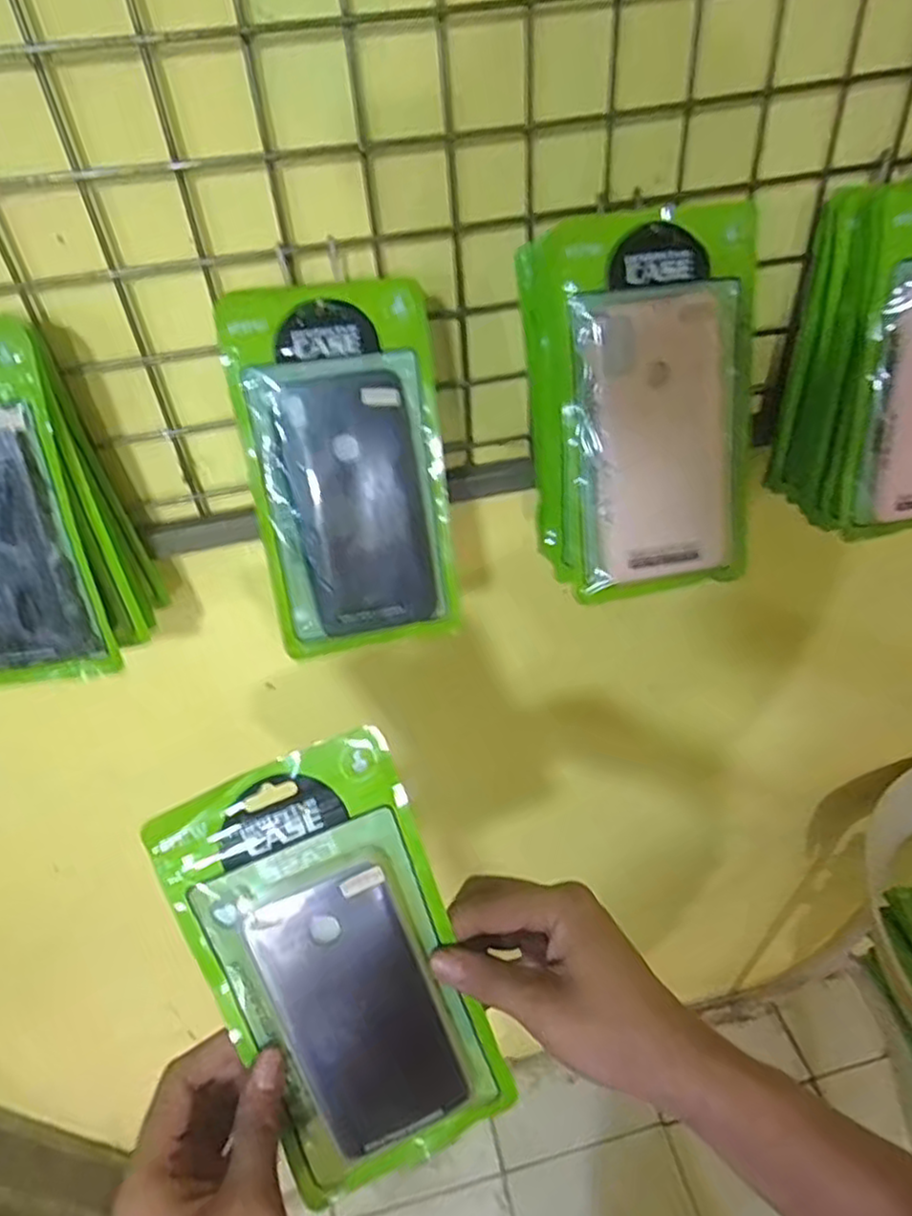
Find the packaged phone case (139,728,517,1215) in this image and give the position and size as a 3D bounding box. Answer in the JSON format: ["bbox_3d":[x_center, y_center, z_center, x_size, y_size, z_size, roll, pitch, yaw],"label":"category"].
[{"bbox_3d":[-0.053,0.172,0.331,0.110,0.207,0.010,-22,7,-10],"label":"packaged phone case"}]

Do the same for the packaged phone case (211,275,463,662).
[{"bbox_3d":[-0.063,-0.076,0.421,0.113,0.215,0.010,-10,19,-9],"label":"packaged phone case"}]

